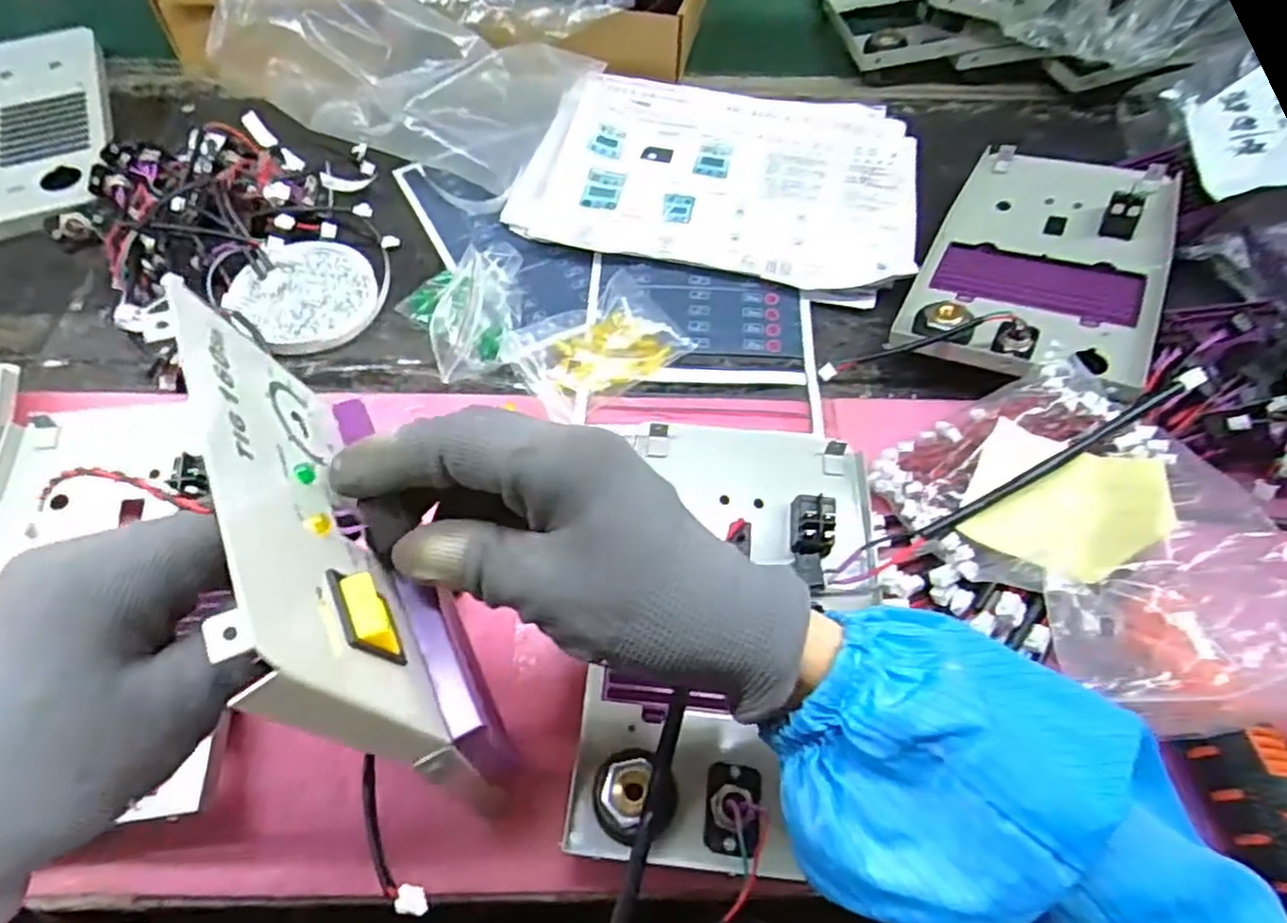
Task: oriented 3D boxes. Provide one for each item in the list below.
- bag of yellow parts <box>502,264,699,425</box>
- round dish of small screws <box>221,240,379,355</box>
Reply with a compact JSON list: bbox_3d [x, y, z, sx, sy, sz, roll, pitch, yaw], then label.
[{"bbox_3d":[-0.030,-0.079,0.487,0.116,0.016,0.077,-37,67,-21],"label":"bag of yellow parts"},{"bbox_3d":[-0.237,-0.119,0.510,0.092,0.011,0.087,1,59,-1],"label":"round dish of small screws"}]

